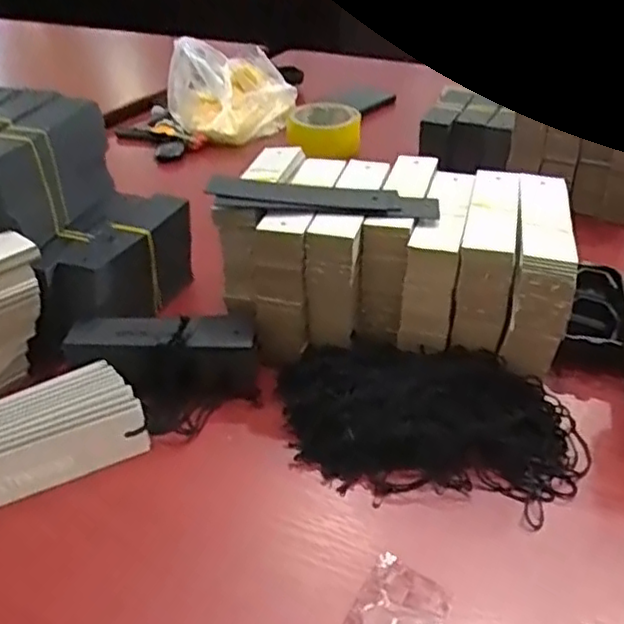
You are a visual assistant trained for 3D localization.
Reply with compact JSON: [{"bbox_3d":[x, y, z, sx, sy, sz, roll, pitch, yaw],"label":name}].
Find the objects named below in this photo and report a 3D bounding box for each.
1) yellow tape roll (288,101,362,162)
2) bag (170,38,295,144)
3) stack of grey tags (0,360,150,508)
[{"bbox_3d":[0.017,-0.245,0.880,0.091,0.054,0.091,0,35,2],"label":"yellow tape roll"},{"bbox_3d":[-0.107,-0.296,0.899,0.173,0.107,0.145,-5,35,-4],"label":"bag"},{"bbox_3d":[-0.169,0.077,0.399,0.125,0.029,0.062,-21,40,-25],"label":"stack of grey tags"}]

